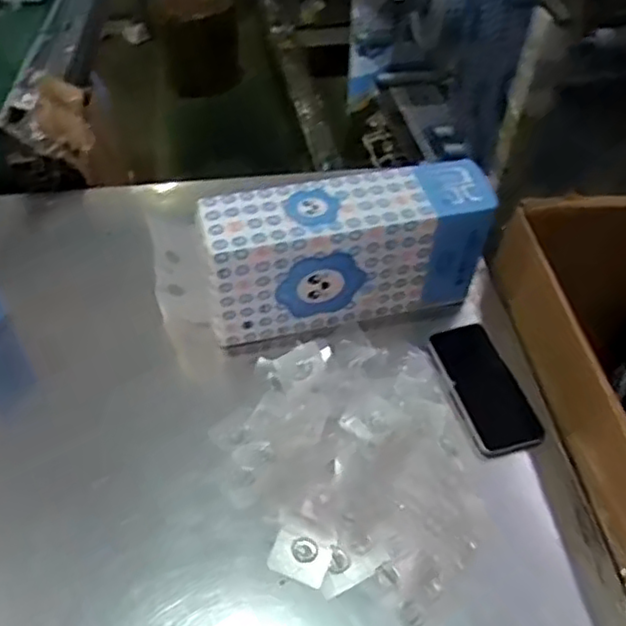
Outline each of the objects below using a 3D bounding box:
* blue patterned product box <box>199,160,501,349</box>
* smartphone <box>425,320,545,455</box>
[{"bbox_3d":[0.036,-0.071,0.776,0.317,0.148,0.102,-10,54,-10],"label":"blue patterned product box"},{"bbox_3d":[0.192,0.085,0.751,0.083,0.012,0.165,-4,50,-22],"label":"smartphone"}]

